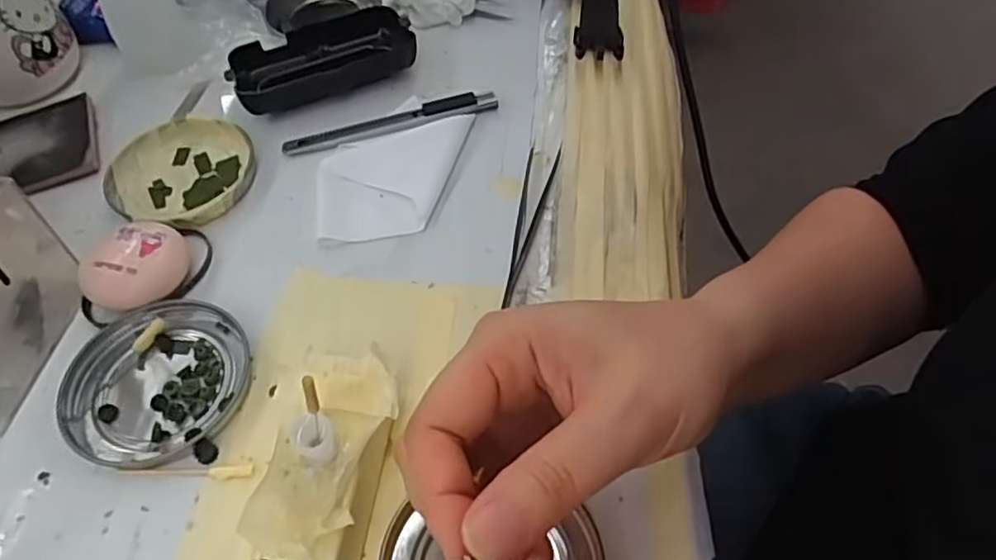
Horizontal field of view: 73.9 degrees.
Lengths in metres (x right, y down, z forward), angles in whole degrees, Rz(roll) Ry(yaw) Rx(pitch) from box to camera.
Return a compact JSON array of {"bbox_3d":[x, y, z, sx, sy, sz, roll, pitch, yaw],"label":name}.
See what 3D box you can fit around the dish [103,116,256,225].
[{"bbox_3d":[-0.175,-0.061,0.369,0.078,0.009,0.074,-1,54,1],"label":"dish"}]

